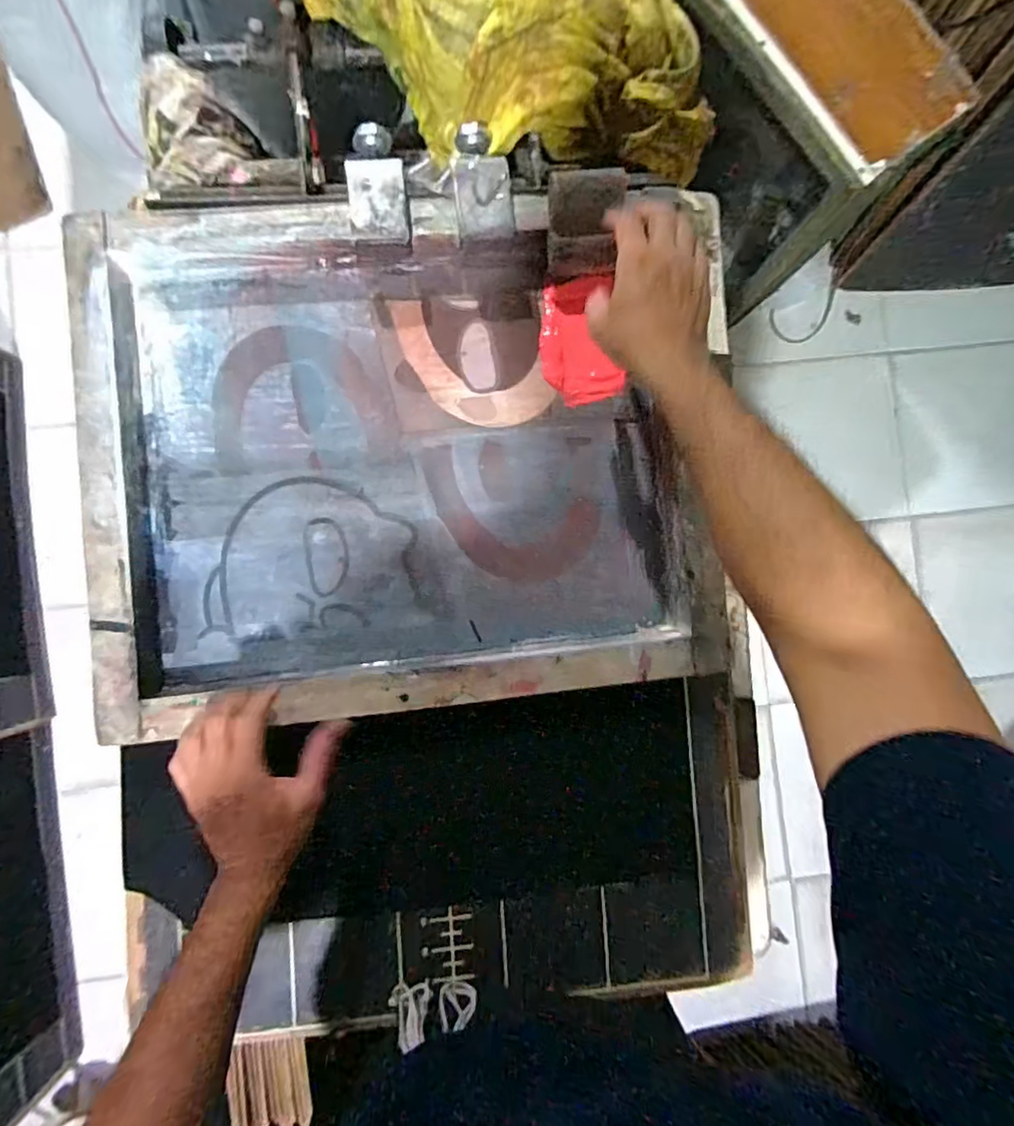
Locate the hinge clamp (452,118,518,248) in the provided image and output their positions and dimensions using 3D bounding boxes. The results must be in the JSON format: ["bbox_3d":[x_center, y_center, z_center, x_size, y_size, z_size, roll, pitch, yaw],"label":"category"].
[{"bbox_3d":[-0.026,-0.371,0.562,0.053,0.036,0.135,-7,88,-4],"label":"hinge clamp"}]

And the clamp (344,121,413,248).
[{"bbox_3d":[-0.120,-0.355,0.547,0.054,0.027,0.123,-5,87,-4],"label":"clamp"}]

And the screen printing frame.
[{"bbox_3d":[-0.092,-0.100,0.562,0.572,0.051,0.462,-6,87,-4],"label":"screen printing frame"}]

